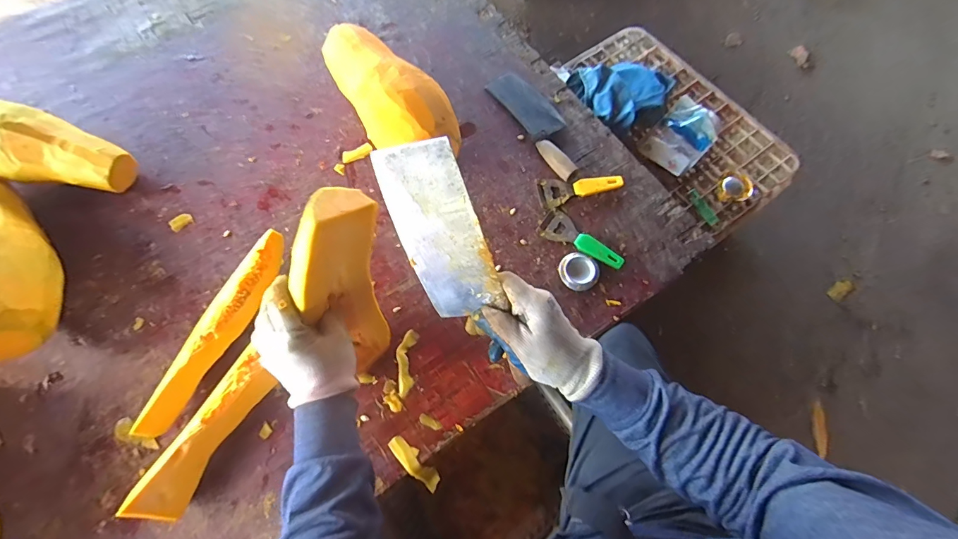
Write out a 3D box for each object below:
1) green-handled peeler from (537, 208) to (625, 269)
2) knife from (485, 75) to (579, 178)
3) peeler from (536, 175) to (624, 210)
[{"bbox_3d":[0.175,-0.055,0.676,0.146,0.014,0.054,28,75,8],"label":"green-handled peeler"},{"bbox_3d":[0.113,-0.274,0.736,0.078,0.029,0.248,-31,76,-10],"label":"knife"},{"bbox_3d":[0.174,-0.146,0.705,0.142,0.016,0.055,-13,73,-5],"label":"peeler"}]

